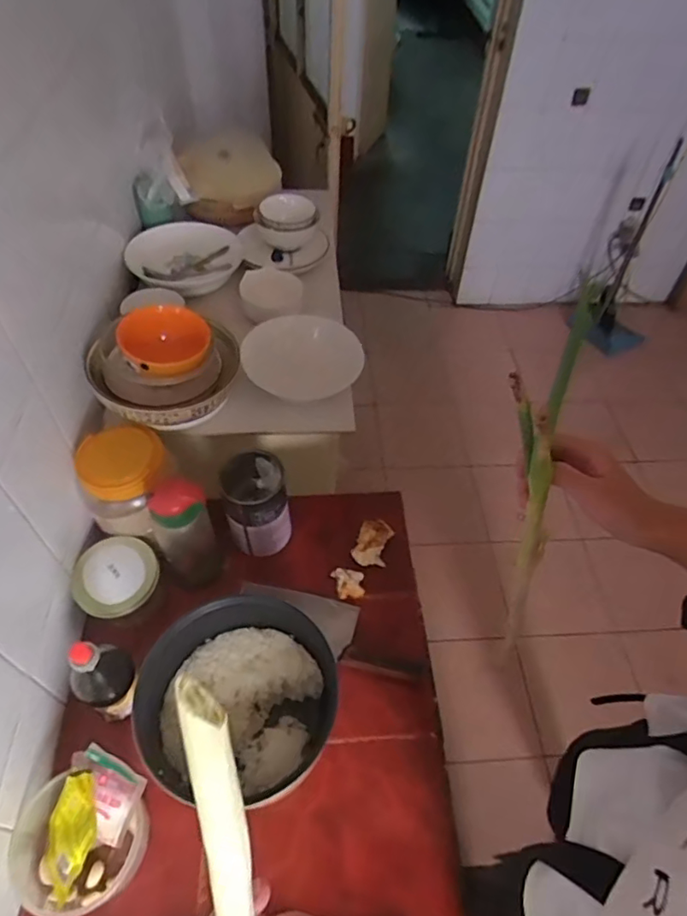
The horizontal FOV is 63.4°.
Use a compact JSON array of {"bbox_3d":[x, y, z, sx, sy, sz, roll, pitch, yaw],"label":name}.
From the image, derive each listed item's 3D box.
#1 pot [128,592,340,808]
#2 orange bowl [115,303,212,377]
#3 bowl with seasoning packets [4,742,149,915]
[{"bbox_3d":[-0.126,0.296,0.691,0.203,0.132,0.199,11,51,6],"label":"pot"},{"bbox_3d":[-0.261,-0.167,0.823,0.126,0.053,0.121,-14,53,-14],"label":"orange bowl"},{"bbox_3d":[-0.292,0.421,0.623,0.140,0.120,0.132,1,51,-2],"label":"bowl with seasoning packets"}]

